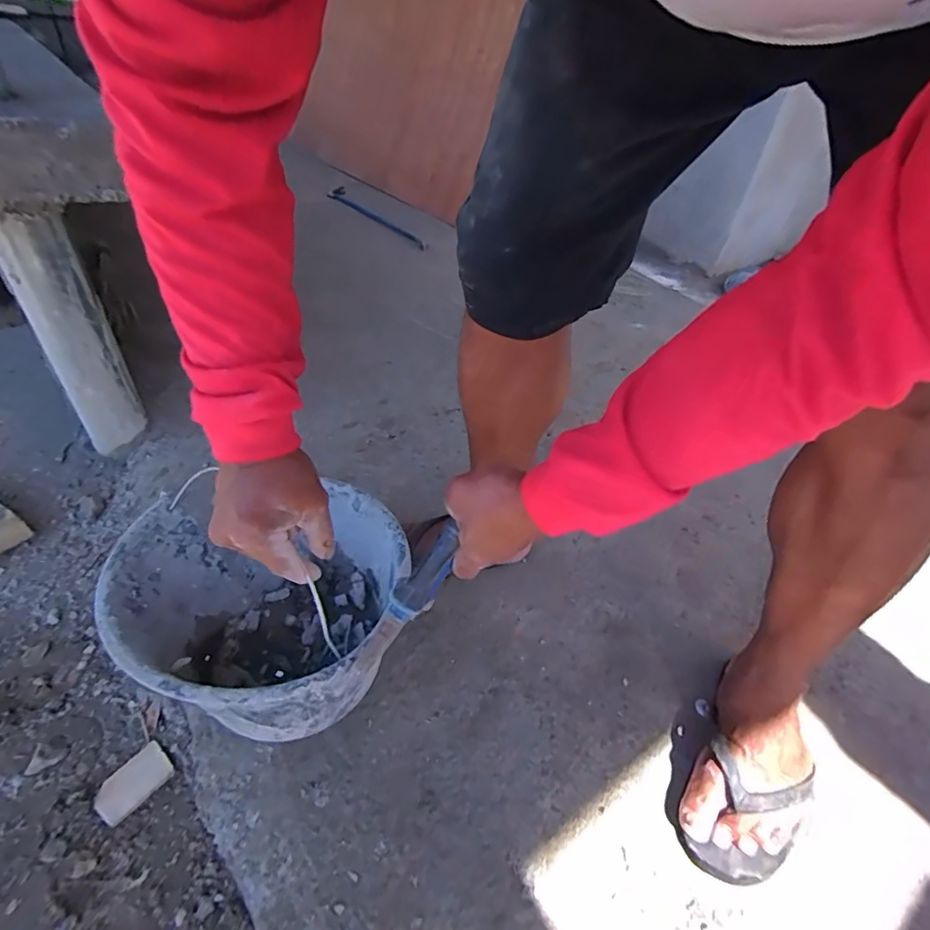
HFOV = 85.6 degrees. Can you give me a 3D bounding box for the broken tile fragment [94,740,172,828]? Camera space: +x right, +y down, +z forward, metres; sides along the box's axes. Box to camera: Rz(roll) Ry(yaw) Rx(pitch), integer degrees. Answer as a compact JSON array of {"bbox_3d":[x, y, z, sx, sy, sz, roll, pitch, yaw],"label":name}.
[{"bbox_3d":[-0.343,0.325,0.518,0.050,0.012,0.067,27,45,22],"label":"broken tile fragment"}]

